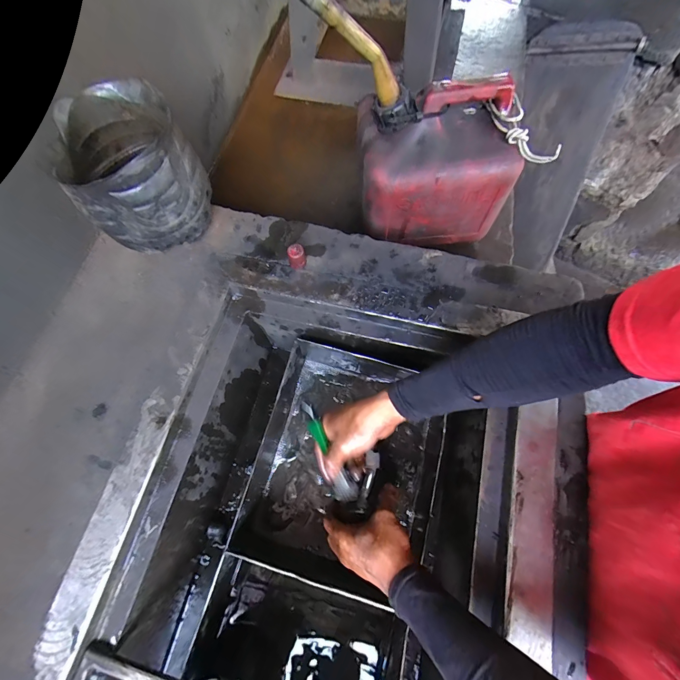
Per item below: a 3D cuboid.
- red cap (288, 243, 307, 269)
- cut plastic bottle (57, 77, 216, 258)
[{"bbox_3d":[-0.064,-0.124,0.490,0.024,0.037,0.021,-11,71,-5],"label":"red cap"},{"bbox_3d":[-0.283,-0.229,0.469,0.157,0.162,0.163,-1,70,2],"label":"cut plastic bottle"}]

